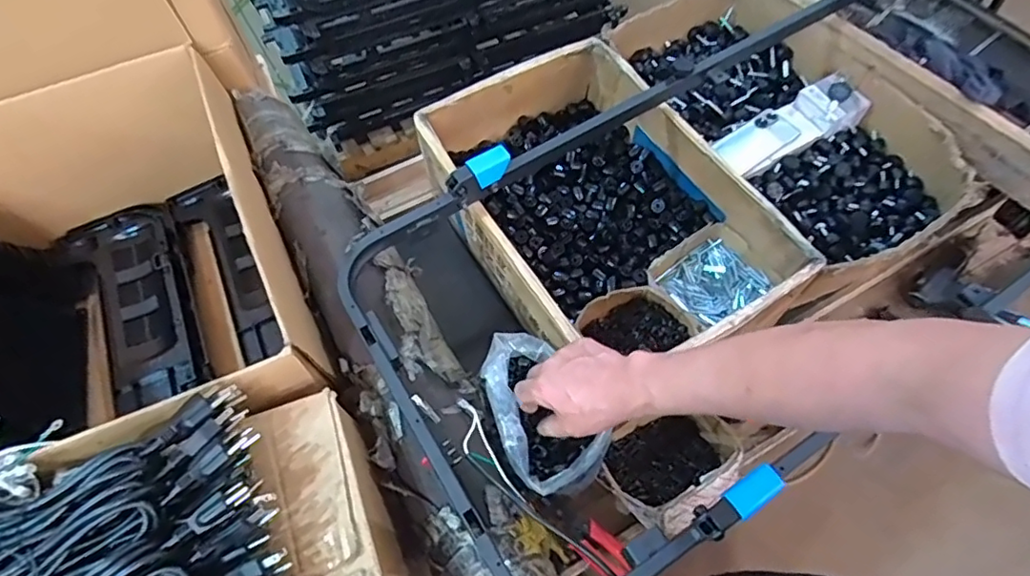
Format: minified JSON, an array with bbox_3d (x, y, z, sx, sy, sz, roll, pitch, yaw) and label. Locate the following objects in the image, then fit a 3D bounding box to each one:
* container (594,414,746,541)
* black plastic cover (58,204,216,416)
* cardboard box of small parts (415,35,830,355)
[{"bbox_3d":[0.205,0.226,0.765,0.178,0.083,0.136,-30,64,-13],"label":"container"},{"bbox_3d":[-0.569,0.017,0.892,0.162,0.039,0.391,-29,64,-13],"label":"black plastic cover"},{"bbox_3d":[0.119,-0.116,0.880,0.350,0.149,0.512,-28,64,-12],"label":"cardboard box of small parts"}]

